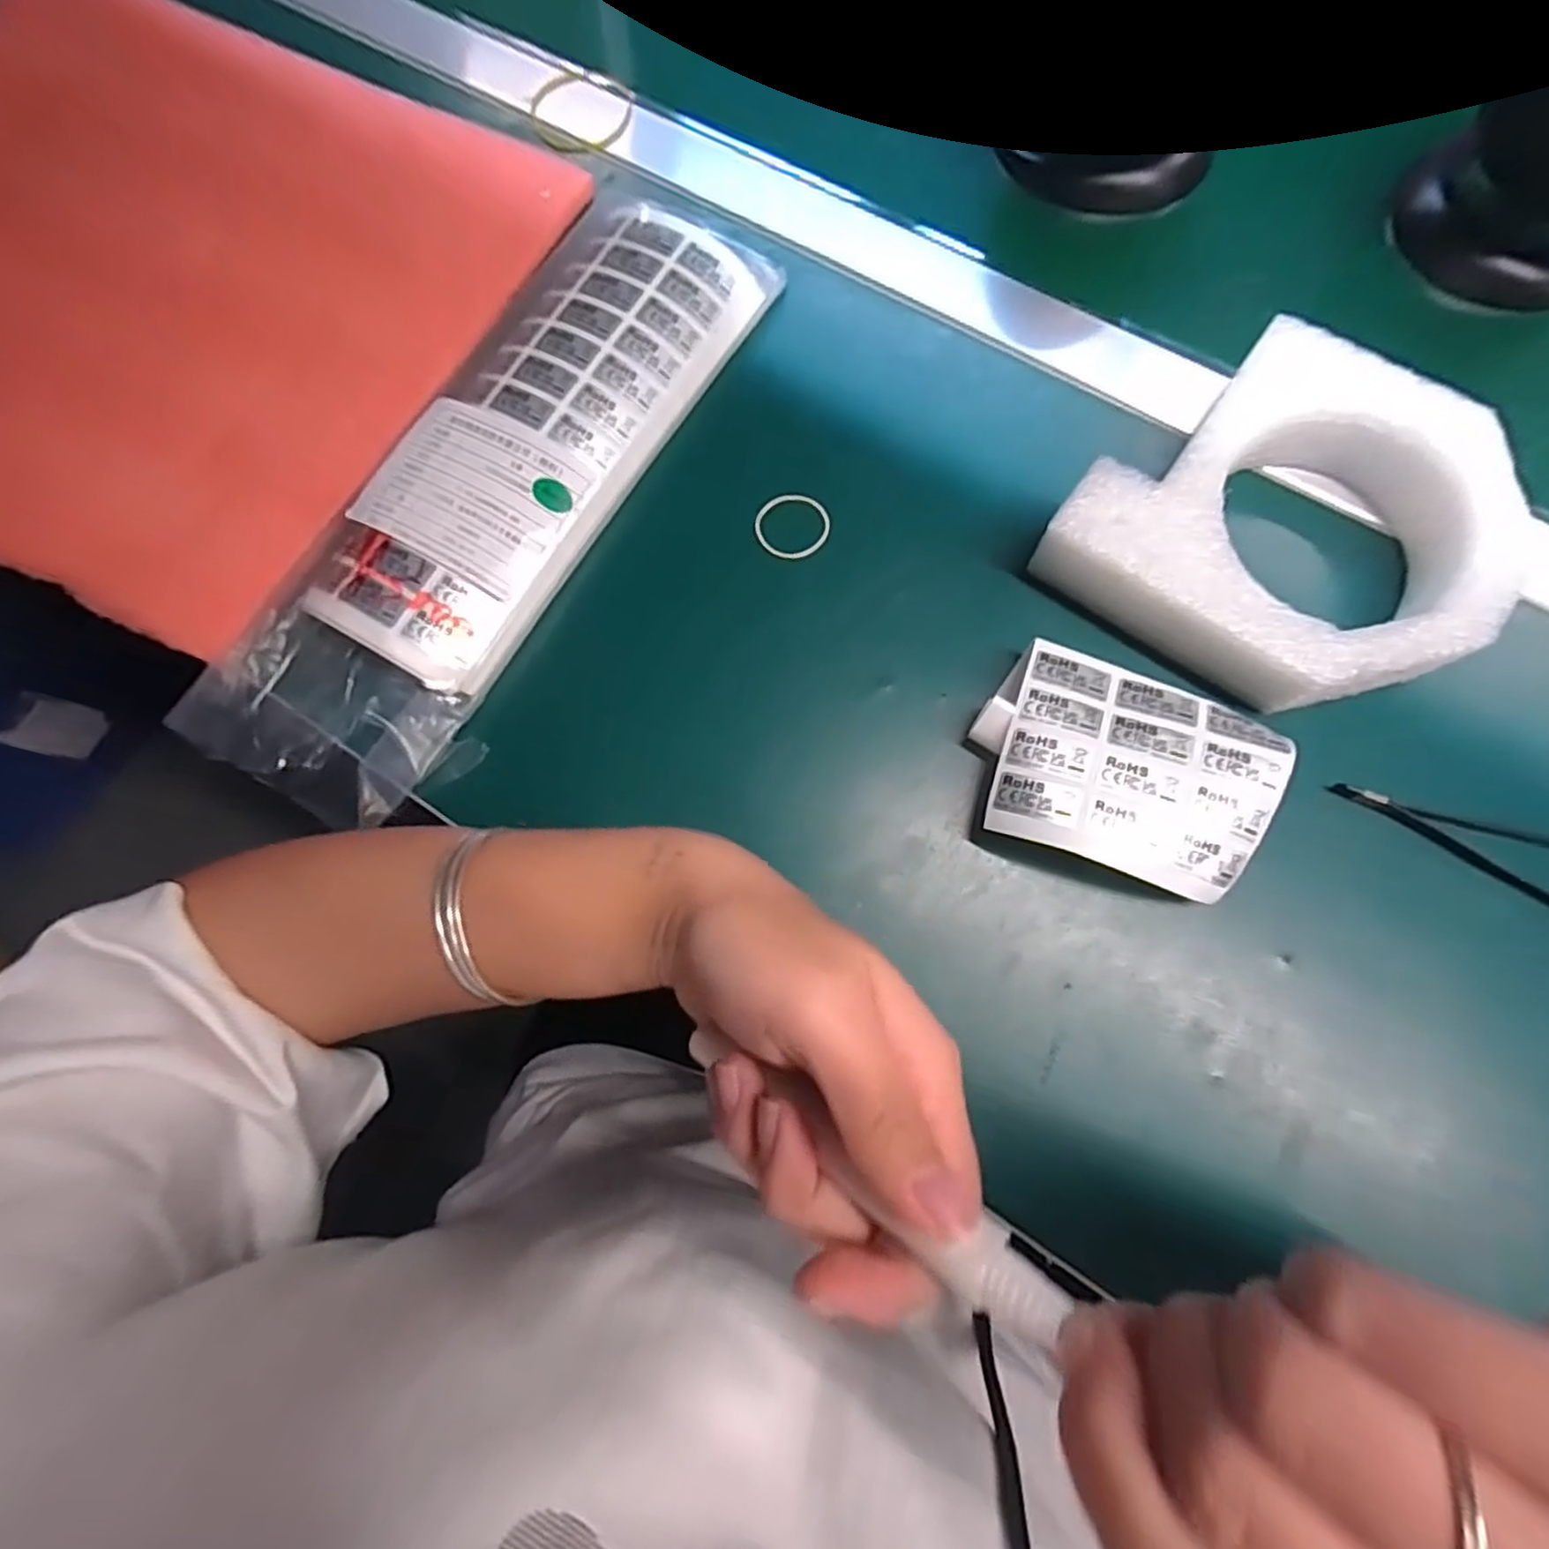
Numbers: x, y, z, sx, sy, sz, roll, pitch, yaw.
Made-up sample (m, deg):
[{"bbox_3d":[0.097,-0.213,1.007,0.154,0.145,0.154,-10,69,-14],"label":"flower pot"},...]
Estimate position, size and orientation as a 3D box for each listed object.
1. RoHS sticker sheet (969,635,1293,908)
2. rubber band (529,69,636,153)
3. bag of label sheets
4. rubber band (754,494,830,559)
[{"bbox_3d":[0.140,-0.001,0.285,0.110,0.035,0.082,21,78,8],"label":"RoHS sticker sheet"},{"bbox_3d":[-0.112,-0.390,0.407,0.064,0.008,0.063,1,75,-2],"label":"rubber band"},{"bbox_3d":[-0.133,-0.144,0.331,0.121,0.025,0.340,28,79,9],"label":"bag of label sheets"},{"bbox_3d":[0.008,-0.121,0.332,0.036,0.004,0.032,10,77,5],"label":"rubber band"}]

